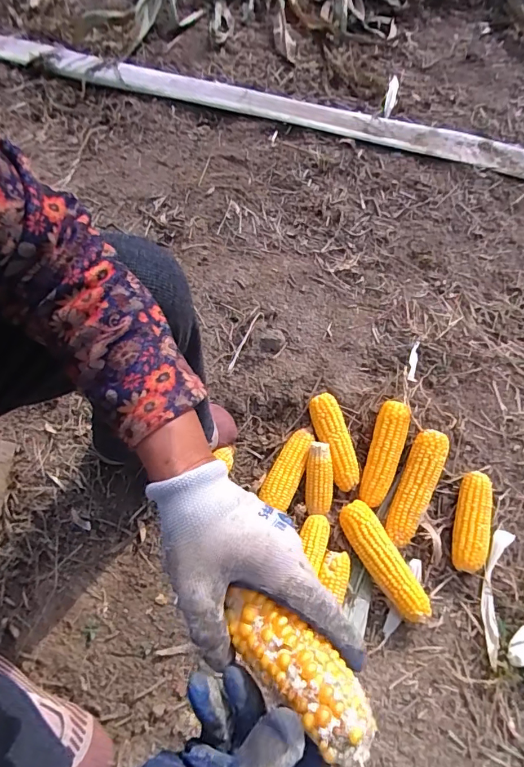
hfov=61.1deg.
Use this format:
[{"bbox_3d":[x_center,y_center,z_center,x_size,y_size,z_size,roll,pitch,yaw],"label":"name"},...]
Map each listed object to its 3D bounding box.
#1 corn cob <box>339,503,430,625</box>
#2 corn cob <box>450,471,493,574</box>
[{"bbox_3d":[0.185,0.271,0.684,0.057,0.042,0.186,-24,69,-12],"label":"corn cob"},{"bbox_3d":[0.335,0.221,0.712,0.047,0.045,0.150,14,66,4],"label":"corn cob"}]

